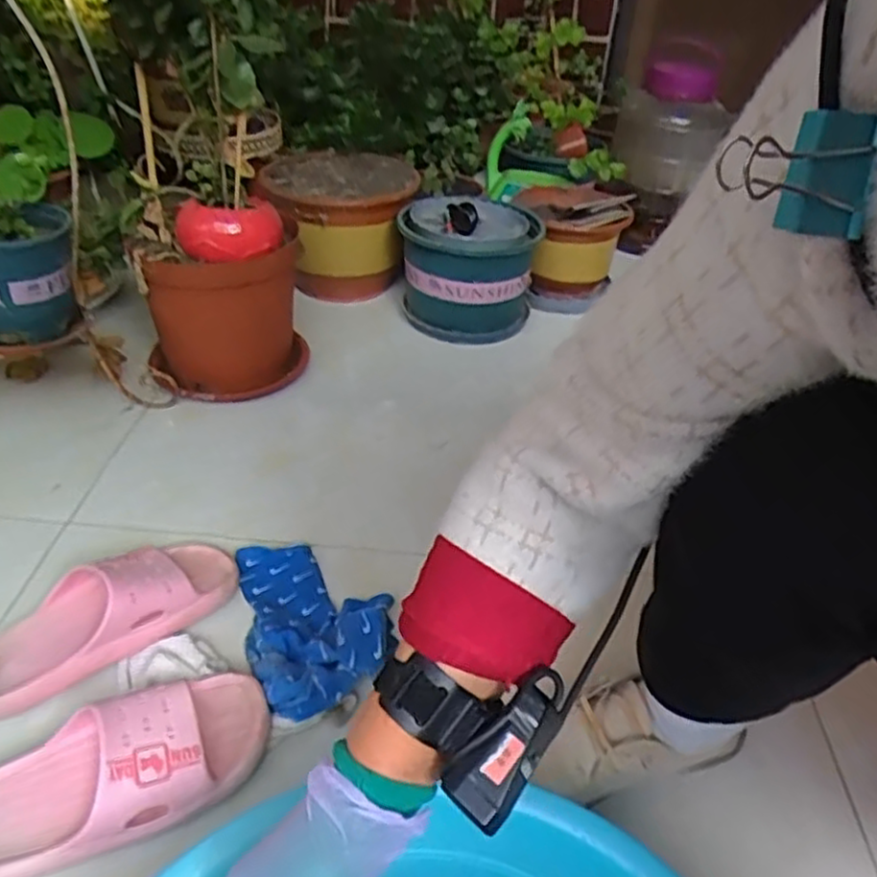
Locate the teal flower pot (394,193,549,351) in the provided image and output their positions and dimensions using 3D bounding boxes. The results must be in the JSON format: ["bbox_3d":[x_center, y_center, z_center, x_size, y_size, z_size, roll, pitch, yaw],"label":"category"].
[{"bbox_3d":[0.049,-0.290,1.254,0.229,0.184,0.250,2,35,-1],"label":"teal flower pot"}]

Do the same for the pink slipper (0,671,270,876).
[{"bbox_3d":[-0.260,0.260,0.576,0.253,0.064,0.105,-14,39,-23],"label":"pink slipper"}]

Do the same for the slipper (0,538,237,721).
[{"bbox_3d":[-0.325,0.165,0.709,0.261,0.061,0.107,-25,44,-34],"label":"slipper"}]

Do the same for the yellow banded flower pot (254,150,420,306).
[{"bbox_3d":[-0.175,-0.365,1.298,0.265,0.206,0.307,-1,35,-6],"label":"yellow banded flower pot"}]

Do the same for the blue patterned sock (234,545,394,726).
[{"bbox_3d":[-0.127,0.166,0.730,0.141,0.041,0.230,-15,39,-23],"label":"blue patterned sock"}]

